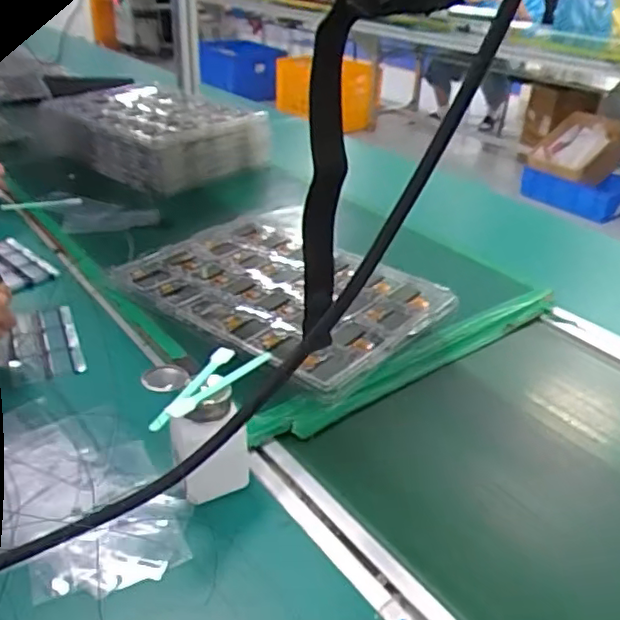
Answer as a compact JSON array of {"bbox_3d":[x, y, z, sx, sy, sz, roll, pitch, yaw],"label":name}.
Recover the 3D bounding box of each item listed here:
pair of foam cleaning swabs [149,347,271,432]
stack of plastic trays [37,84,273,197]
[{"bbox_3d":[-0.083,0.056,0.496,0.035,0.011,0.124,22,36,28],"label":"pair of foam cleaning swabs"},{"bbox_3d":[-0.292,-0.334,1.216,0.425,0.117,0.274,25,38,31],"label":"stack of plastic trays"}]

